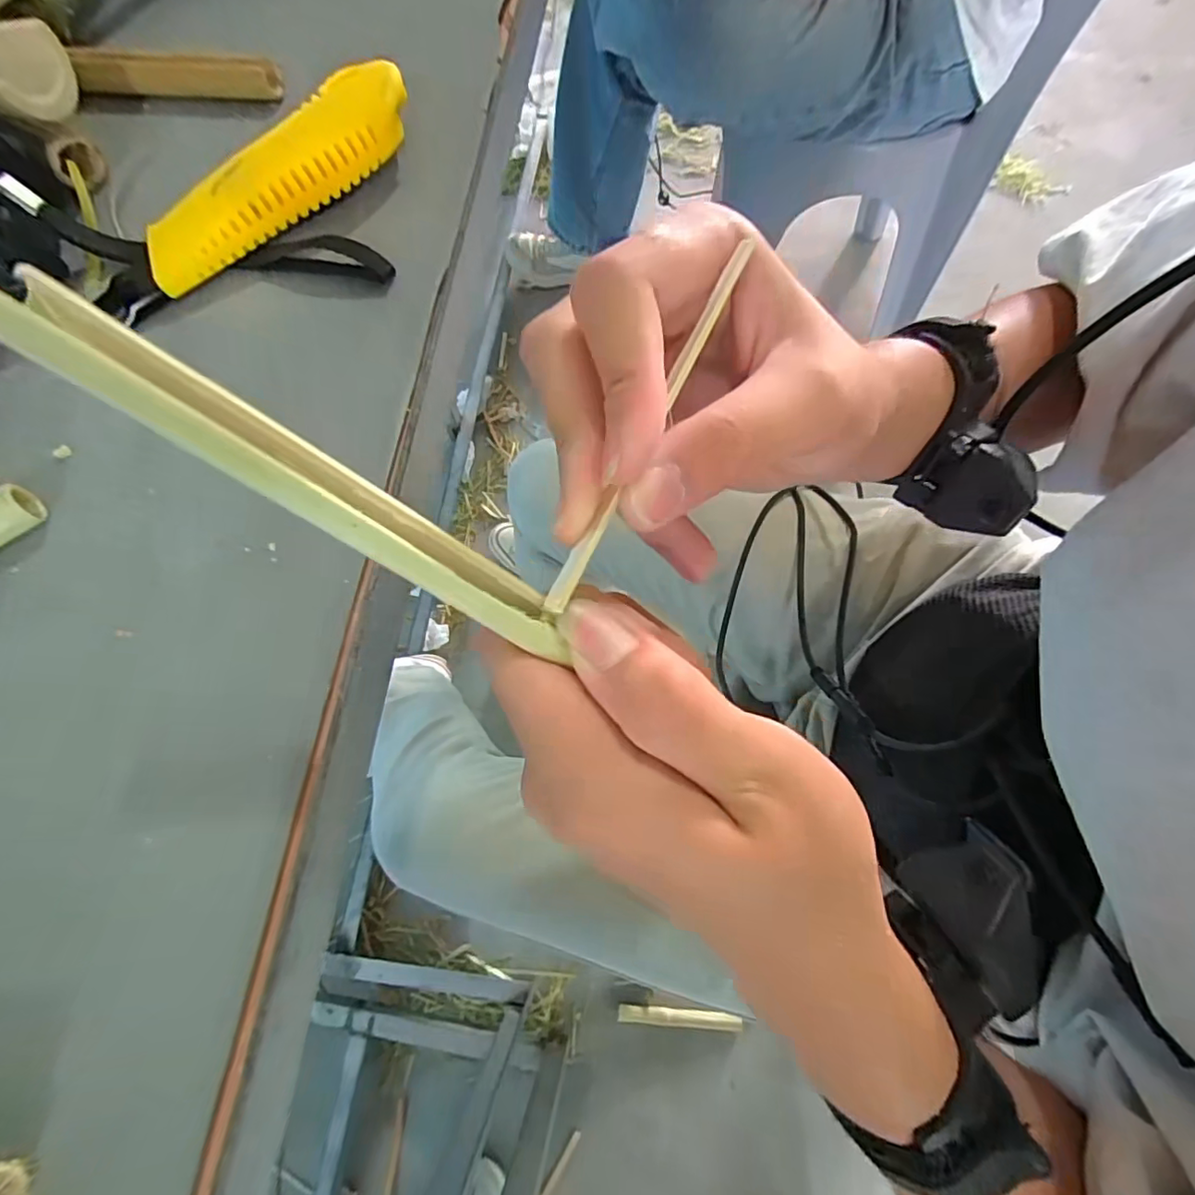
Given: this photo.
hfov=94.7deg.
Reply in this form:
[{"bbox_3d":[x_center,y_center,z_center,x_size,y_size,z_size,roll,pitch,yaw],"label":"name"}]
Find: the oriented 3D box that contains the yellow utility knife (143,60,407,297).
[{"bbox_3d":[-0.119,-0.159,0.206,0.115,0.020,0.027,-40,76,-10],"label":"yellow utility knife"}]

